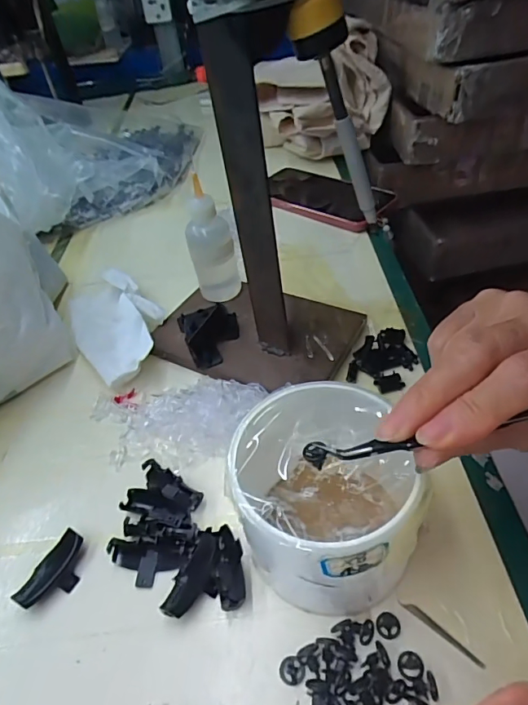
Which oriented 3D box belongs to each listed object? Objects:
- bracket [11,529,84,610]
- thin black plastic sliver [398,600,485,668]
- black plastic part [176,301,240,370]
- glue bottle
[{"bbox_3d":[-0.109,0.116,0.248,0.019,0.011,0.040,14,48,22],"label":"bracket"},{"bbox_3d":[0.081,0.126,0.213,0.040,0.004,0.004,31,55,32],"label":"thin black plastic sliver"},{"bbox_3d":[-0.041,-0.020,0.360,0.043,0.021,0.063,-19,45,-11],"label":"black plastic part"},{"bbox_3d":[-0.041,-0.084,0.371,0.036,0.105,0.029,-13,44,-4],"label":"glue bottle"}]

